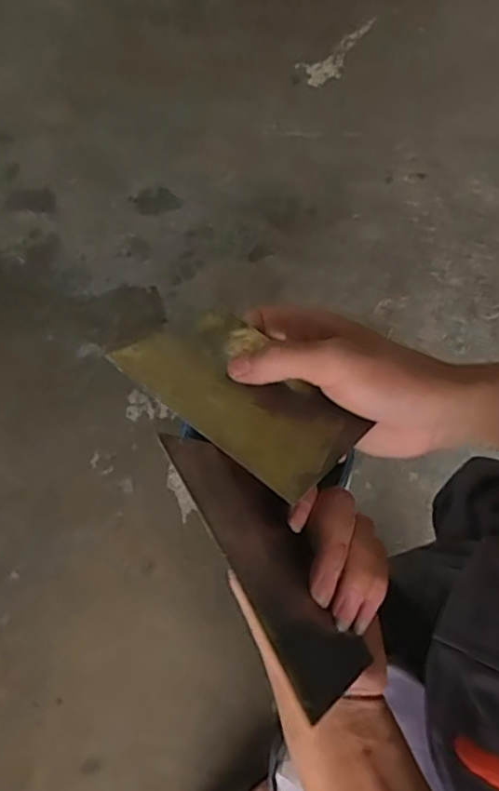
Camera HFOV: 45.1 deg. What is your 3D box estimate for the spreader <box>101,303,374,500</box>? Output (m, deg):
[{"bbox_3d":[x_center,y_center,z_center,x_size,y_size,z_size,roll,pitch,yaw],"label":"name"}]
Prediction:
[{"bbox_3d":[-0.004,-0.004,0.317,0.125,0.007,0.070,37,58,23],"label":"spreader"}]

